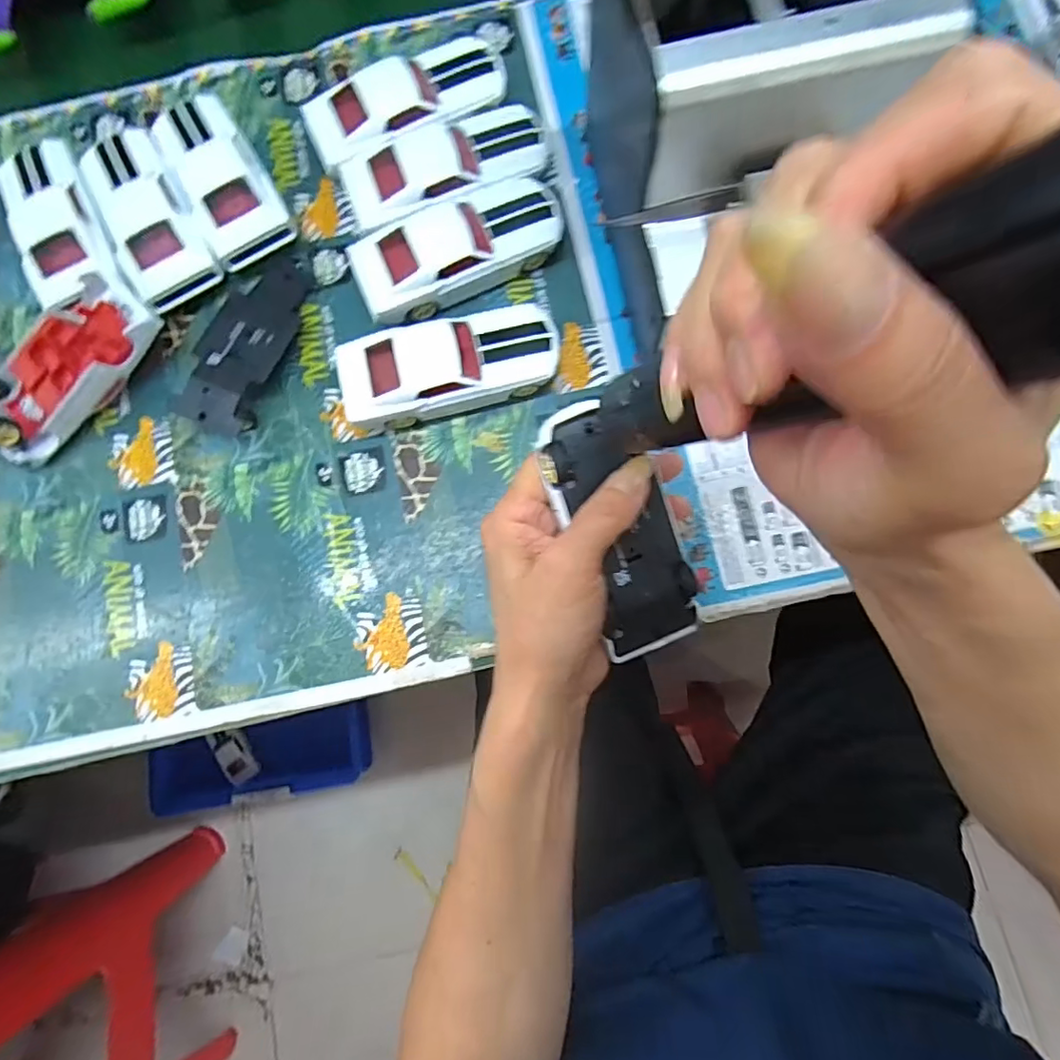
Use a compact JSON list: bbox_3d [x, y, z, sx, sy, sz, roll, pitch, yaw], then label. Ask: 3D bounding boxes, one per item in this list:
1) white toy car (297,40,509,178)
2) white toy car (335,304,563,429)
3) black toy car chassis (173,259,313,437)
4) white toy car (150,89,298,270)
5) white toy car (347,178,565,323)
[{"bbox_3d":[-0.078,-0.278,0.374,0.130,0.038,0.056,-27,79,-2],"label":"white toy car"},{"bbox_3d":[-0.047,-0.098,0.343,0.126,0.034,0.051,-16,79,0],"label":"white toy car"},{"bbox_3d":[-0.179,-0.121,0.359,0.048,0.026,0.121,18,81,6],"label":"black toy car chassis"},{"bbox_3d":[-0.202,-0.230,0.375,0.050,0.032,0.125,-31,79,-3],"label":"white toy car"},{"bbox_3d":[-0.042,-0.173,0.356,0.130,0.036,0.054,-23,79,-1],"label":"white toy car"}]

